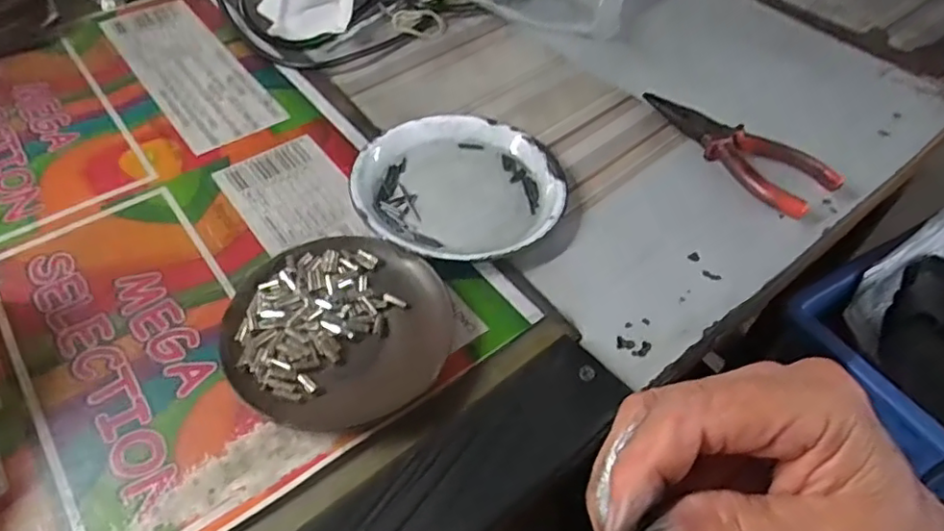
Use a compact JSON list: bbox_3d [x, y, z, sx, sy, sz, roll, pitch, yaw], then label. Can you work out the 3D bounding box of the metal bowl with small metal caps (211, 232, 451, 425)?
[{"bbox_3d":[-0.070,0.031,0.323,0.112,0.017,0.111,2,50,-2],"label":"metal bowl with small metal caps"}]

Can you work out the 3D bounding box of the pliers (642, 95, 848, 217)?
[{"bbox_3d":[0.188,-0.091,0.437,0.047,0.020,0.147,-23,55,-21],"label":"pliers"}]

